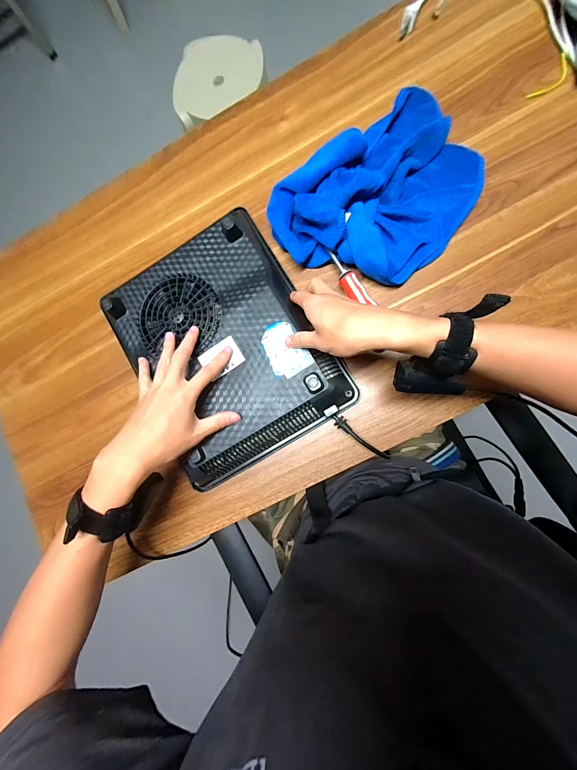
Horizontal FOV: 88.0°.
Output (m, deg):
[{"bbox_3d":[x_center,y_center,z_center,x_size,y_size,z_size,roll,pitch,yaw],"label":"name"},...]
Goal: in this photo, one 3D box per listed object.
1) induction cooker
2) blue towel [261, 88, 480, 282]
[{"bbox_3d":[-0.093,-0.056,0.418,0.253,0.045,0.316,-31,82,4],"label":"induction cooker"},{"bbox_3d":[0.131,-0.259,0.411,0.294,0.070,0.209,-39,81,3],"label":"blue towel"}]

